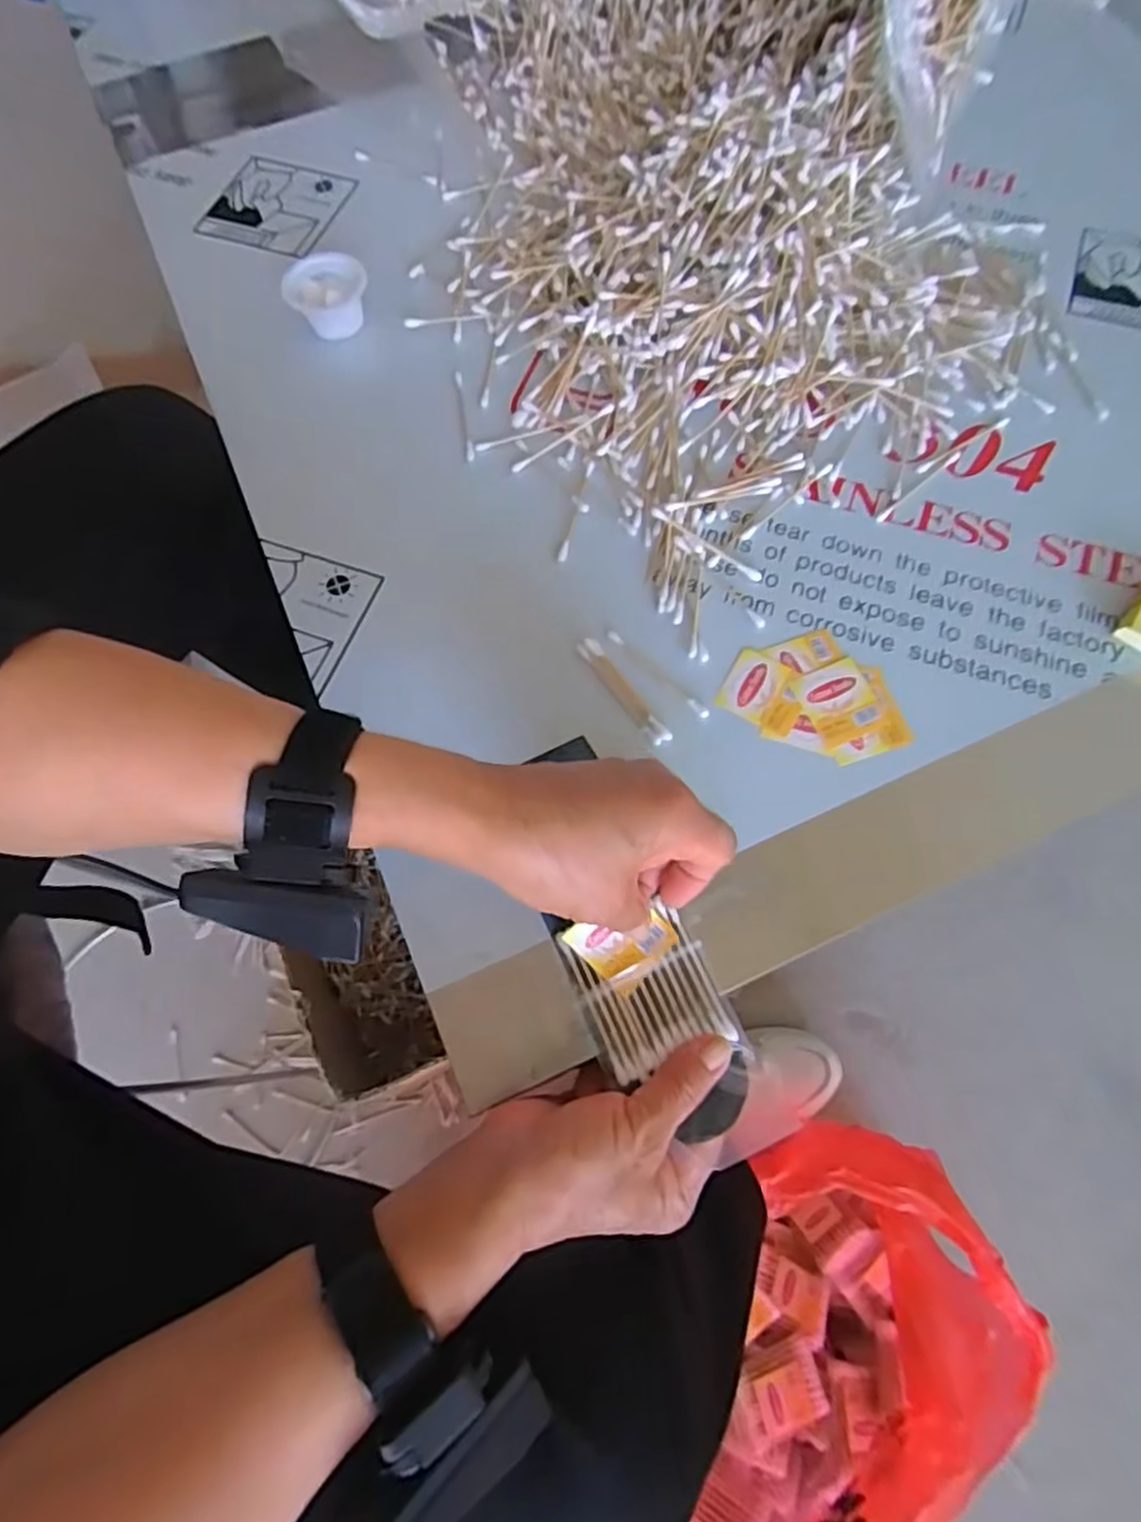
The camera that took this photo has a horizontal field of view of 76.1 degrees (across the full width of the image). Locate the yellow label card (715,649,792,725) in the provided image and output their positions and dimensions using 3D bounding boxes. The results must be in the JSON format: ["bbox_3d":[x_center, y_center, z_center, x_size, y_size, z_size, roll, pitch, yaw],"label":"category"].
[{"bbox_3d":[0.100,-0.041,0.395,0.030,0.004,0.038,27,73,10],"label":"yellow label card"}]

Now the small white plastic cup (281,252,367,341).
[{"bbox_3d":[-0.161,-0.310,0.488,0.051,0.034,0.054,0,70,1],"label":"small white plastic cup"}]

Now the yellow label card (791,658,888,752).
[{"bbox_3d":[0.145,-0.032,0.393,0.037,0.004,0.045,-21,71,-6],"label":"yellow label card"}]

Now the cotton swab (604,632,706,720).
[{"bbox_3d":[0.048,-0.048,0.399,0.006,0.004,0.073,-43,75,-13],"label":"cotton swab"}]

